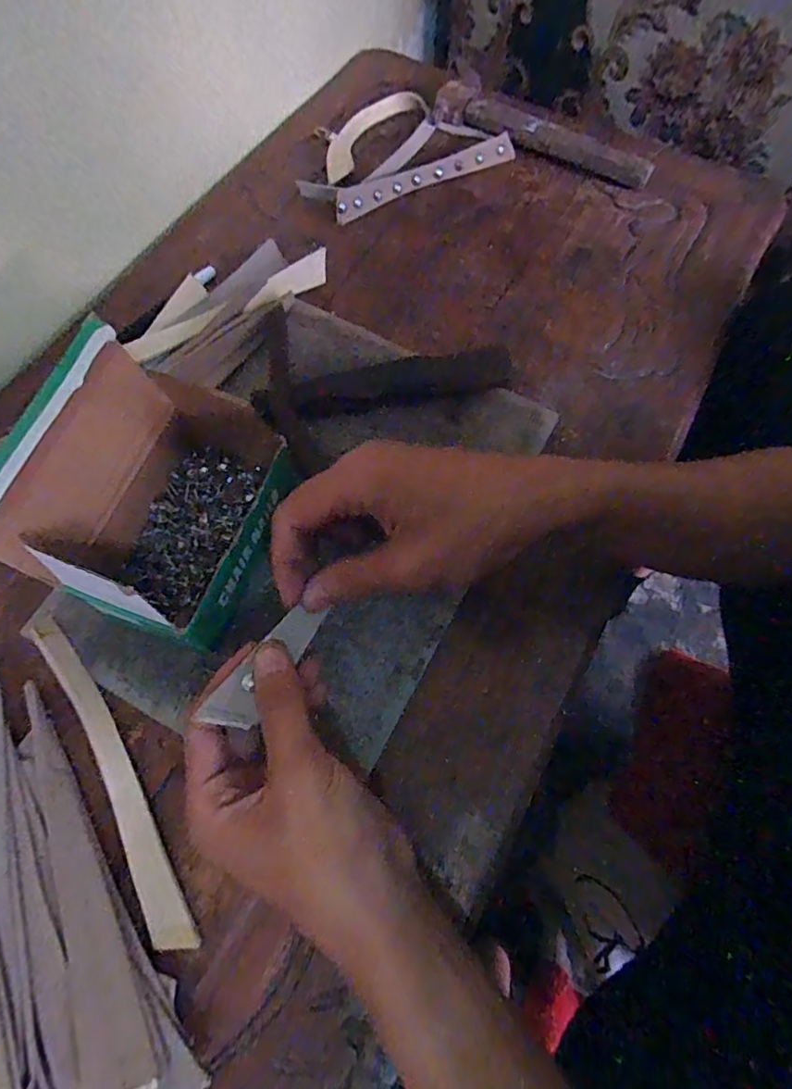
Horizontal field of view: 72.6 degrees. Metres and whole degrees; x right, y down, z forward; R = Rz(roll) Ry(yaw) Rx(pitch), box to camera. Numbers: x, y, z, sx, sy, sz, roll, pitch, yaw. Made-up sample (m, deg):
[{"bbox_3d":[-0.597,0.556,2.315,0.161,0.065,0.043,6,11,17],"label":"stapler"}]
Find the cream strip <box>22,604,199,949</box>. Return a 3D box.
[{"bbox_3d":[-0.151,0.117,0.280,0.019,0.030,0.184,-28,71,-13],"label":"cream strip"}]

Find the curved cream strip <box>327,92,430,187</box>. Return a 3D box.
[{"bbox_3d":[-0.033,-0.385,0.505,0.060,0.021,0.134,37,71,13],"label":"curved cream strip"}]

